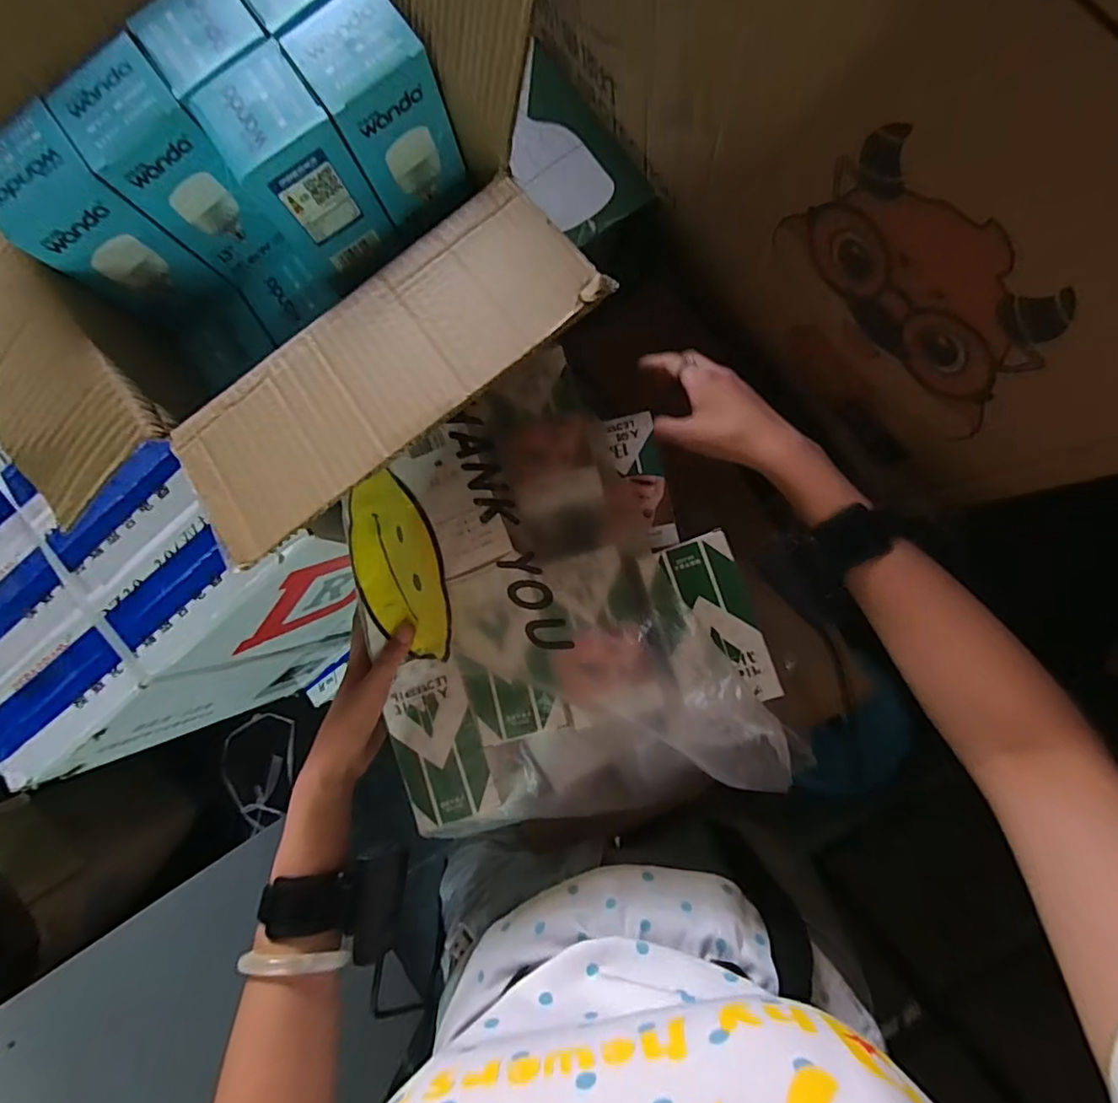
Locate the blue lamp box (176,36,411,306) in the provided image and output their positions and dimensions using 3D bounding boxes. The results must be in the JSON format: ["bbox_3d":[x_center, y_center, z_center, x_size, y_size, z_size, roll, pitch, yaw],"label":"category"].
[{"bbox_3d":[-0.184,-0.271,0.407,0.071,0.123,0.078,-35,83,3],"label":"blue lamp box"}]

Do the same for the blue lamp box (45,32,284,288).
[{"bbox_3d":[-0.283,-0.284,0.419,0.071,0.128,0.078,-36,83,2],"label":"blue lamp box"}]

